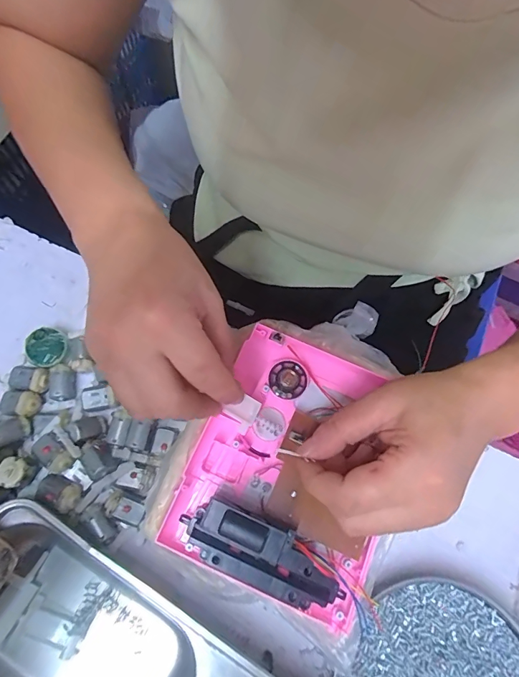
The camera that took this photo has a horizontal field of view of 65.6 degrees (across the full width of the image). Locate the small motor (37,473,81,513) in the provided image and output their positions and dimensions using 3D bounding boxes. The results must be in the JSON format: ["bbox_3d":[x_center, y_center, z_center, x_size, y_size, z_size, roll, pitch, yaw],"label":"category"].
[{"bbox_3d":[-0.139,0.107,0.280,0.030,0.015,0.018,29,72,7],"label":"small motor"}]

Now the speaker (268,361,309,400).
[{"bbox_3d":[0.021,0.031,0.298,0.028,0.004,0.028,1,71,-2],"label":"speaker"}]

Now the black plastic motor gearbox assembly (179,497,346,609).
[{"bbox_3d":[0.003,0.131,0.244,0.097,0.028,0.037,22,71,5],"label":"black plastic motor gearbox assembly"}]

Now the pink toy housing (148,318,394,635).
[{"bbox_3d":[0.025,0.077,0.271,0.137,0.040,0.171,23,71,5],"label":"pink toy housing"}]

